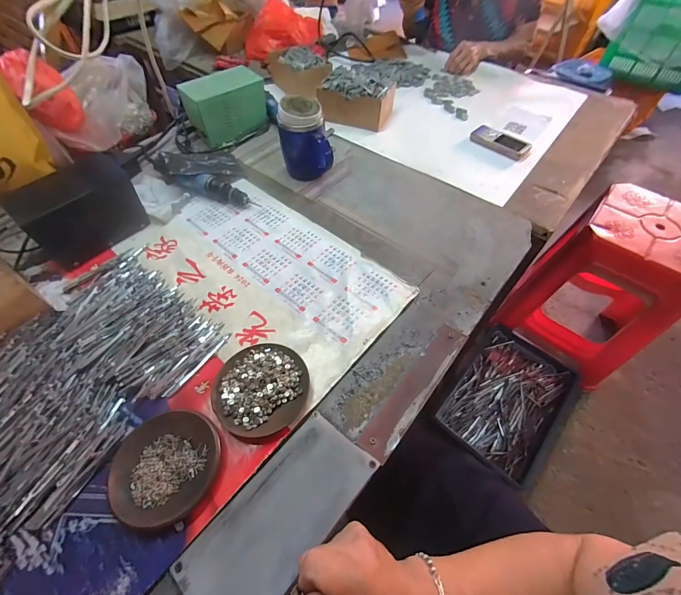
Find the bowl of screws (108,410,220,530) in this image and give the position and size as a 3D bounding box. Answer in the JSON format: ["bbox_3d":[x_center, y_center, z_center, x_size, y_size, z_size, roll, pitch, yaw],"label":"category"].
[{"bbox_3d":[-0.191,0.182,0.348,0.112,0.025,0.106,0,55,0],"label":"bowl of screws"}]

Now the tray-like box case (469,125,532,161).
[{"bbox_3d":[0.358,-0.351,0.719,0.128,0.023,0.052,34,62,21],"label":"tray-like box case"}]

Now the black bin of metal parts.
[{"bbox_3d":[0.518,0.316,0.993,0.294,0.073,0.412,37,61,21],"label":"black bin of metal parts"}]

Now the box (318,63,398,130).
[{"bbox_3d":[0.041,-0.474,0.752,0.161,0.080,0.102,18,57,12],"label":"box"}]

